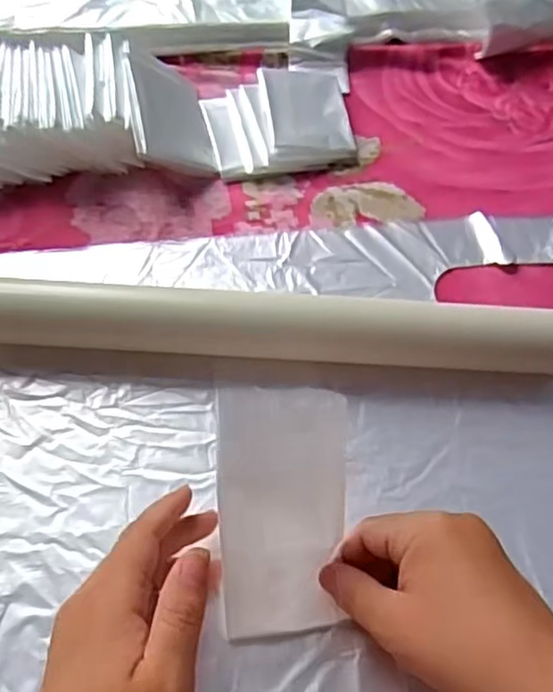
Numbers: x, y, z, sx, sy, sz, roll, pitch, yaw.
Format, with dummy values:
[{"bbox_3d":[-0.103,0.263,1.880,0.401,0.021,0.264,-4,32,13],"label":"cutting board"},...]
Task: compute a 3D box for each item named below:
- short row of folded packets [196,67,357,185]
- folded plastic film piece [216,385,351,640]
[{"bbox_3d":[0.003,-0.172,0.505,0.108,0.018,0.096,-11,62,-8],"label":"short row of folded packets"},{"bbox_3d":[0.003,0.081,0.311,0.059,0.007,0.127,-4,104,-12],"label":"folded plastic film piece"}]

